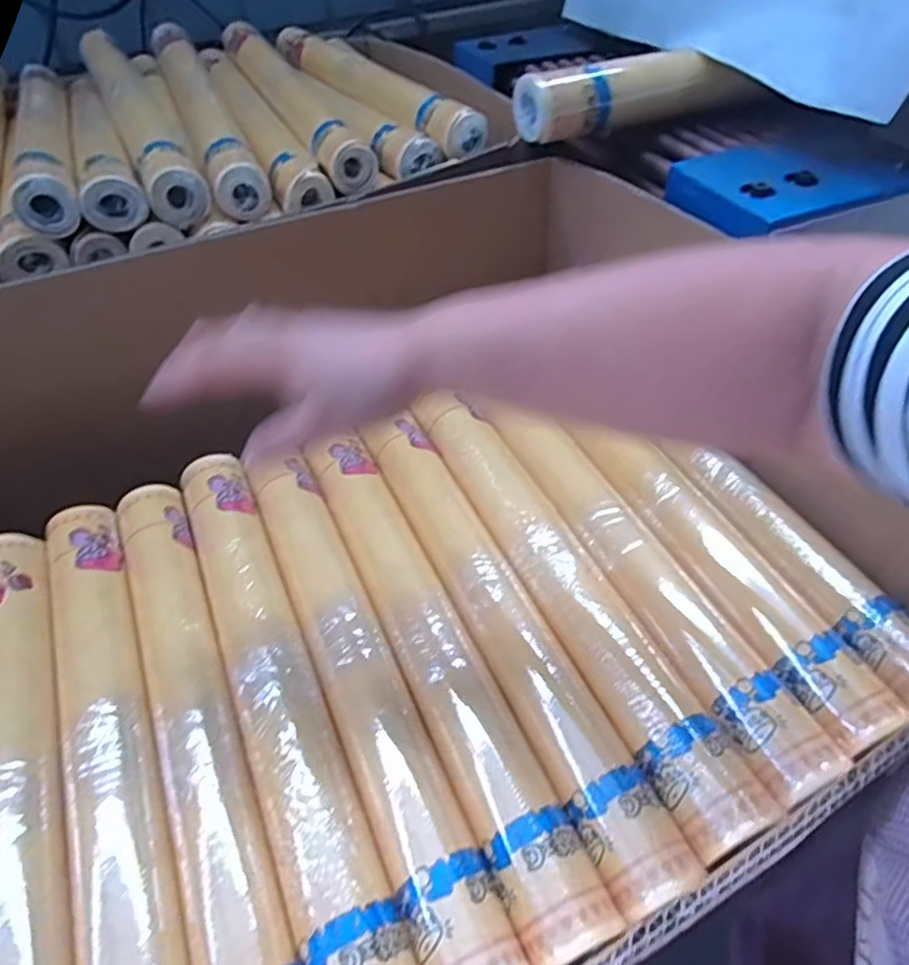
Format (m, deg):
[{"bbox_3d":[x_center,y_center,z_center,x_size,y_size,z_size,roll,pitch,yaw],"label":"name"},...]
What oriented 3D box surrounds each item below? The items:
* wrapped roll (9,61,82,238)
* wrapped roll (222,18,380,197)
[{"bbox_3d":[-0.533,-0.450,0.812,0.067,0.072,0.502,-21,50,-14],"label":"wrapped roll"},{"bbox_3d":[-0.223,-0.539,0.882,0.074,0.080,0.470,-23,51,-16],"label":"wrapped roll"}]

